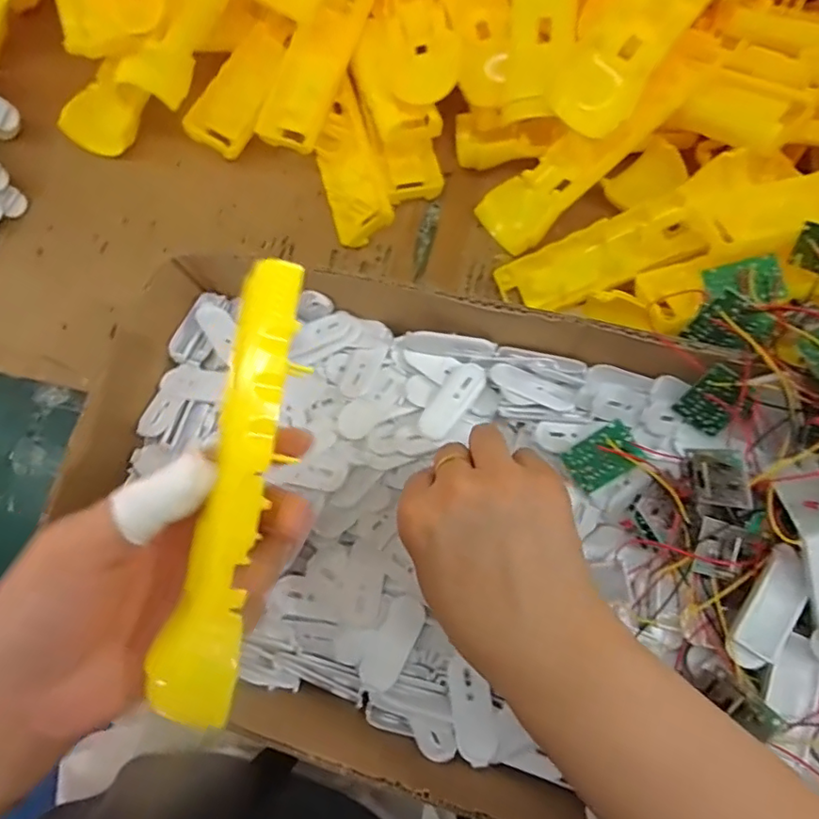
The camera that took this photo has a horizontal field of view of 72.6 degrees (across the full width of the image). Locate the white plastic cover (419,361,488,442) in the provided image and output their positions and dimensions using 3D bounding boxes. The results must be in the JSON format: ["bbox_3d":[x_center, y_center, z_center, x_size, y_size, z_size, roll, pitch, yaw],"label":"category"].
[{"bbox_3d":[0.024,-0.005,0.315,0.019,0.006,0.048,39,79,12],"label":"white plastic cover"}]

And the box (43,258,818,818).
[{"bbox_3d":[0.041,0.065,0.277,0.421,0.085,0.230,17,75,7],"label":"box"}]

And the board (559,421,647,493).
[{"bbox_3d":[0.097,0.024,0.281,0.034,0.004,0.023,-38,87,18],"label":"board"}]

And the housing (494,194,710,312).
[{"bbox_3d":[0.120,-0.096,0.359,0.122,0.013,0.041,-18,74,12],"label":"housing"}]

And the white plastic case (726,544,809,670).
[{"bbox_3d":[0.168,0.092,0.258,0.021,0.012,0.057,33,78,10],"label":"white plastic case"}]

